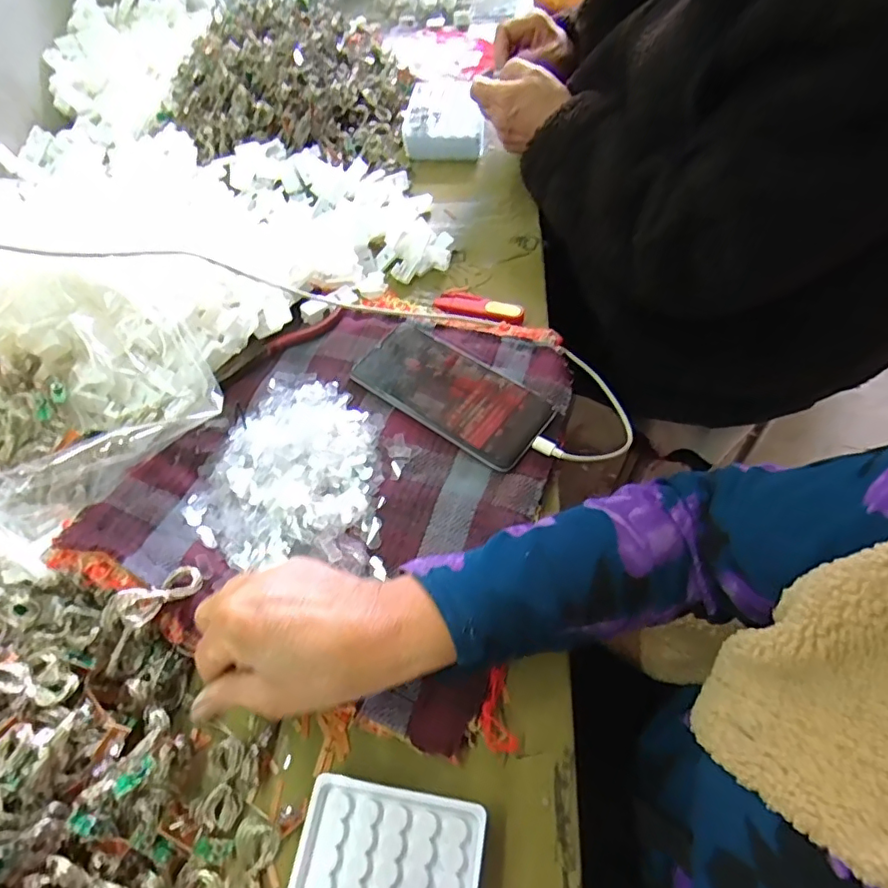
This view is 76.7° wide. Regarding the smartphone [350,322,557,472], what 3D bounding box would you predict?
[{"bbox_3d":[0.004,-0.043,0.456,0.160,0.010,0.075,31,63,22],"label":"smartphone"}]

